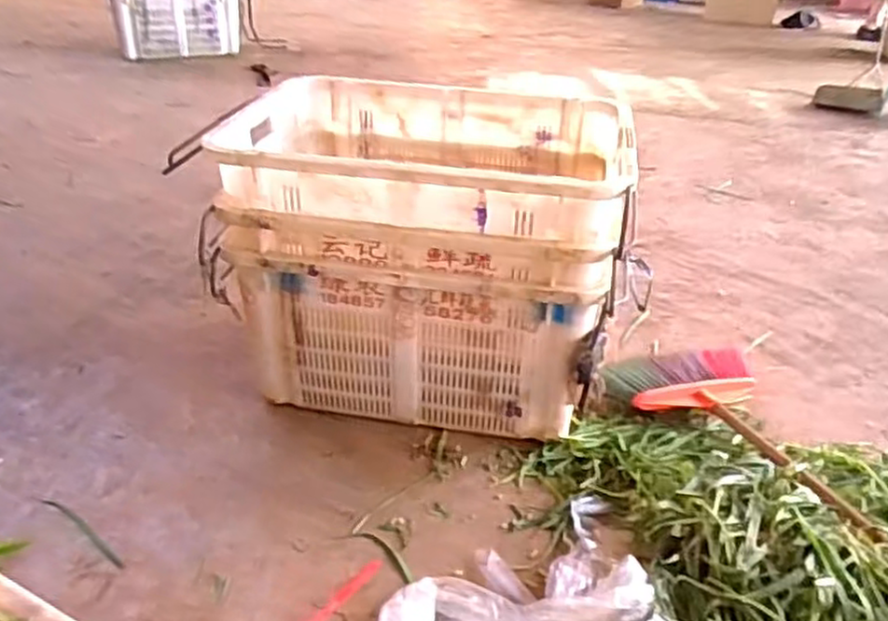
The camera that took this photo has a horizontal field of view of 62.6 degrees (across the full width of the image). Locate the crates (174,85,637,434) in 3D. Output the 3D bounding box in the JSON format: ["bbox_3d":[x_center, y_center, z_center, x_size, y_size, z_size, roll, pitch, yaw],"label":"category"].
[{"bbox_3d":[-0.036,-0.105,1.390,0.666,0.524,0.474,6,32,7],"label":"crates"}]

